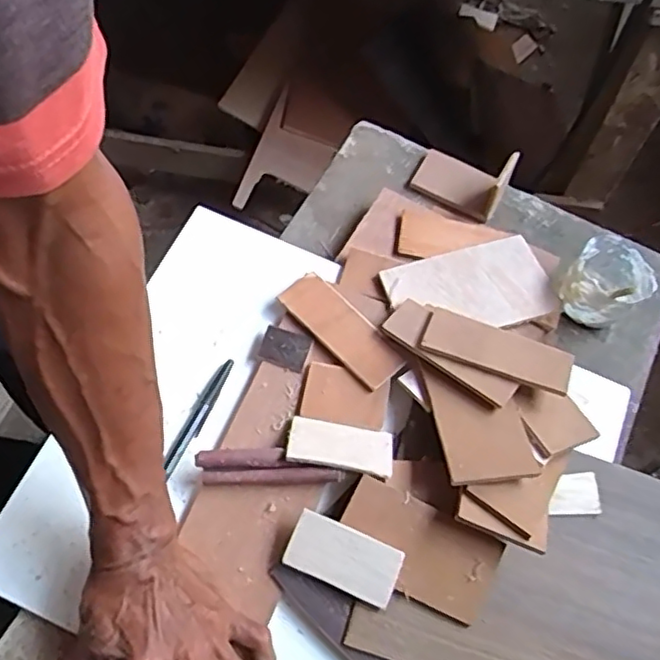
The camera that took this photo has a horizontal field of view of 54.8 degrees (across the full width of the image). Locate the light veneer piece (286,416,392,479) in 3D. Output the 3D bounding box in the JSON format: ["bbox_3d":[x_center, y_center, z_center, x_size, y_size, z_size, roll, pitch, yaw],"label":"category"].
[{"bbox_3d":[0.008,0.087,0.475,0.077,0.005,0.039,12,42,-1],"label":"light veneer piece"}]

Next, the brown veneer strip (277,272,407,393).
[{"bbox_3d":[0.008,-0.001,0.517,0.040,0.005,0.113,-38,73,-19],"label":"brown veneer strip"}]

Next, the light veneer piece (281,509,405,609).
[{"bbox_3d":[0.009,0.157,0.440,0.076,0.004,0.040,24,78,1],"label":"light veneer piece"}]

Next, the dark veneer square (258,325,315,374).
[{"bbox_3d":[-0.036,0.016,0.511,0.040,0.008,0.030,21,65,7],"label":"dark veneer square"}]

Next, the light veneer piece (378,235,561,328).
[{"bbox_3d":[0.119,-0.035,0.535,0.139,0.010,0.074,-15,67,-14],"label":"light veneer piece"}]

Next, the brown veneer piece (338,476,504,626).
[{"bbox_3d":[0.061,0.152,0.447,0.110,0.004,0.059,29,76,3],"label":"brown veneer piece"}]

